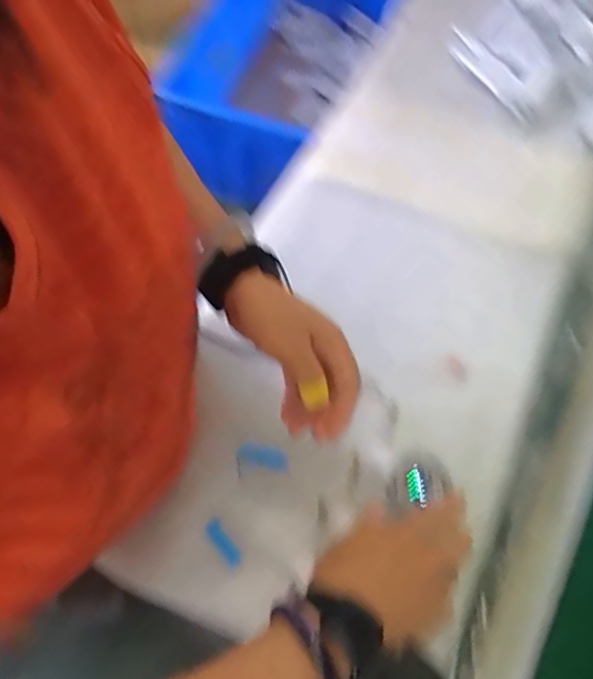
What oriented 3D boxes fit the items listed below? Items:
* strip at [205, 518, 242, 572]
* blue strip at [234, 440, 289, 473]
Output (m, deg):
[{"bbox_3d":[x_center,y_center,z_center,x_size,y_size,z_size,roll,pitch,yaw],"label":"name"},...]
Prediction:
[{"bbox_3d":[-0.070,0.193,0.519,0.016,0.004,0.049,-35,67,-14],"label":"strip"},{"bbox_3d":[-0.034,0.117,0.551,0.052,0.006,0.022,14,65,9],"label":"blue strip"}]

